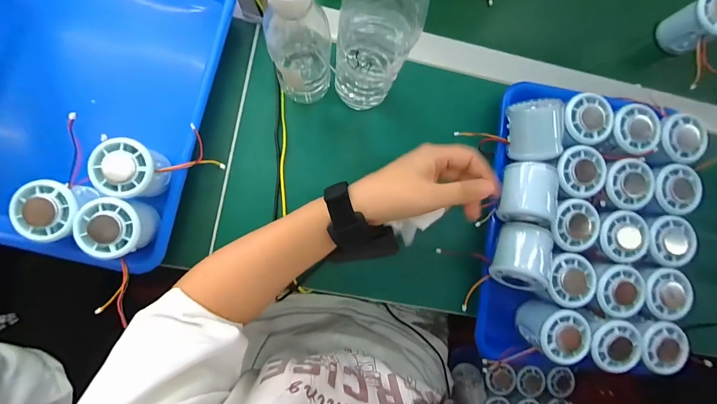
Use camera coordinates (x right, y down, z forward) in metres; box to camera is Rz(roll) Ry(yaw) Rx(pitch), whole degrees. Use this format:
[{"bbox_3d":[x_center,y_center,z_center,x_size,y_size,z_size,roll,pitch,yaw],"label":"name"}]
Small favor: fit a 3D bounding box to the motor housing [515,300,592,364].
[{"bbox_3d":[0.221,0.146,0.374,0.058,0.051,0.053,1,86,-7],"label":"motor housing"}]

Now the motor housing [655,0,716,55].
[{"bbox_3d":[0.437,-0.230,0.428,0.051,0.066,0.054,1,86,-7],"label":"motor housing"}]

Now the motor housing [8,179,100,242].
[{"bbox_3d":[-0.294,0.008,0.320,0.052,0.036,0.054,1,86,-7],"label":"motor housing"}]

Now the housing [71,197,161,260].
[{"bbox_3d":[-0.237,0.024,0.326,0.060,0.045,0.057,1,86,-7],"label":"housing"}]

